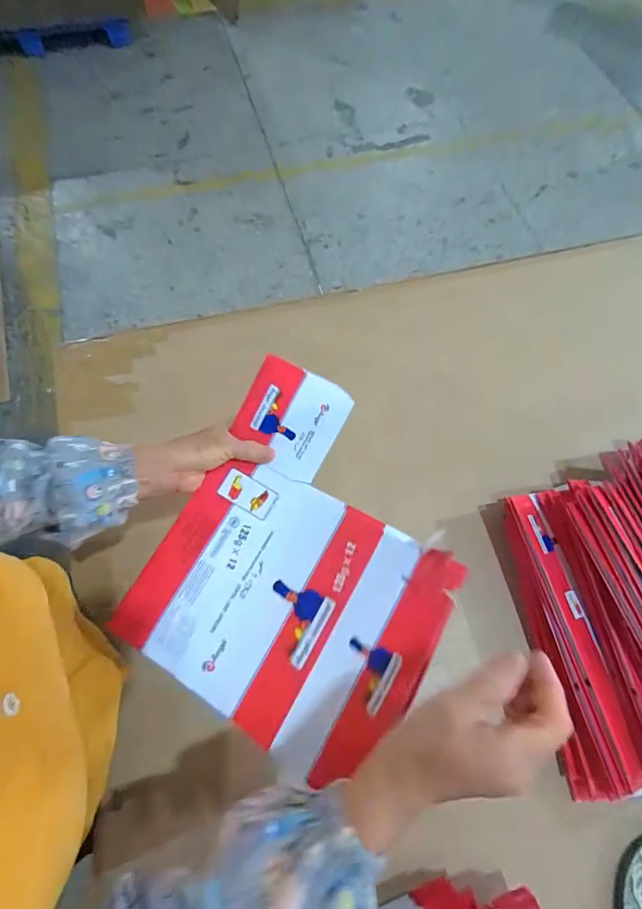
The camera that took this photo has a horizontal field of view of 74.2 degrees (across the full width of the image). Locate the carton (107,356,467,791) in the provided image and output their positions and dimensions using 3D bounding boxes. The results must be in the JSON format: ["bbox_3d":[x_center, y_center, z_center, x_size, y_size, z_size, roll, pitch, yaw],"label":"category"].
[{"bbox_3d":[-0.017,0.103,0.438,0.290,0.029,0.338,26,83,18],"label":"carton"}]

